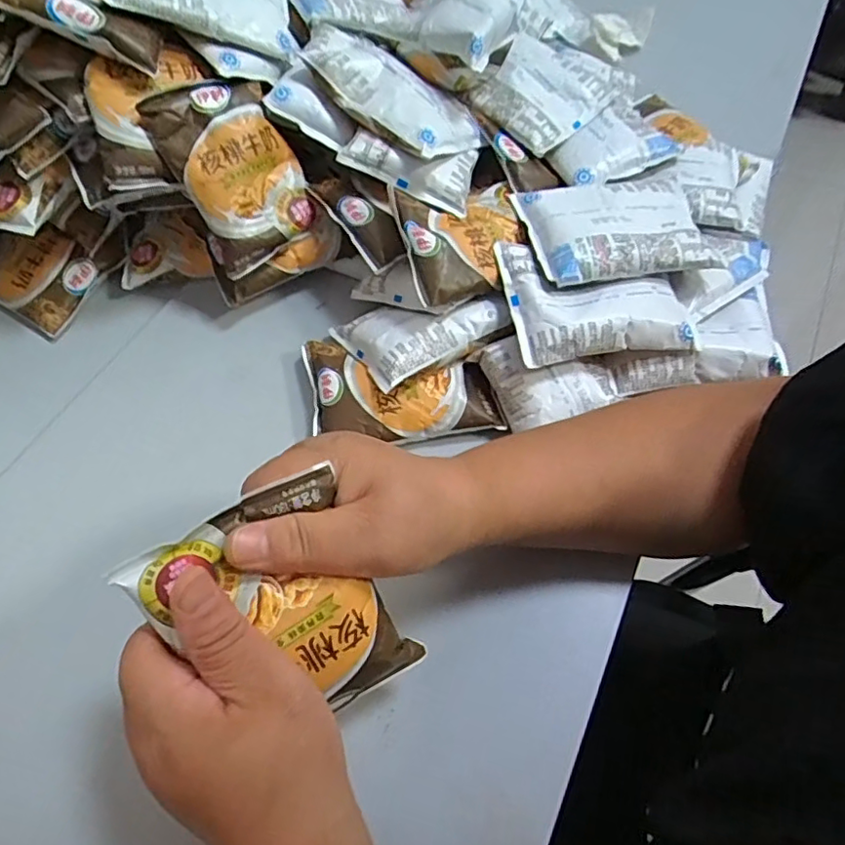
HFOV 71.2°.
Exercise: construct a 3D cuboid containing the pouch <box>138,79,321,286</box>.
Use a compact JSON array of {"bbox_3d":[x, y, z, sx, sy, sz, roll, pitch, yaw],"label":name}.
[{"bbox_3d":[-0.130,-0.180,0.425,0.086,0.118,0.020,-36,22,-22],"label":"pouch"}]

